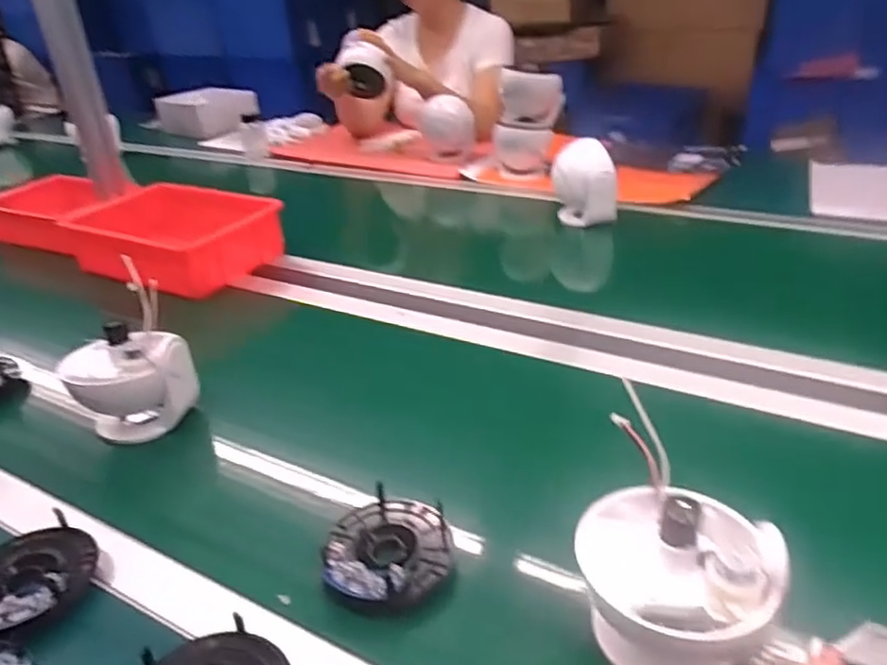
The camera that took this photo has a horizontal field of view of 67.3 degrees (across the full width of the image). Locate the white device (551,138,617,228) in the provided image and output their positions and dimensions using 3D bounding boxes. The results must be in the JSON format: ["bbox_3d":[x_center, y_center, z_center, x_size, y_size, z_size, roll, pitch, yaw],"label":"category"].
[{"bbox_3d":[0.232,-0.242,1.096,0.067,0.130,0.086,-18,31,-22],"label":"white device"}]

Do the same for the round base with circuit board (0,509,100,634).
[{"bbox_3d":[-0.324,0.181,0.510,0.097,0.020,0.106,-28,36,-35],"label":"round base with circuit board"}]

